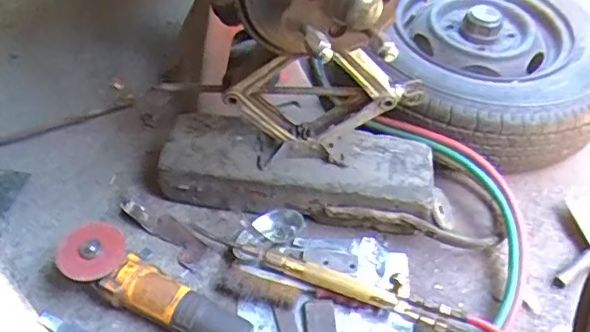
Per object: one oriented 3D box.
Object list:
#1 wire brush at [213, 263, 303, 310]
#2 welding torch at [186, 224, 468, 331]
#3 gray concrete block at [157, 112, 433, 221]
[{"bbox_3d":[-0.056,0.173,0.804,0.121,0.034,0.047,19,50,14],"label":"wire brush"},{"bbox_3d":[0.038,0.152,0.805,0.424,0.065,0.042,18,50,14],"label":"welding torch"},{"bbox_3d":[0.002,0.003,0.904,0.413,0.132,0.129,7,48,4],"label":"gray concrete block"}]

